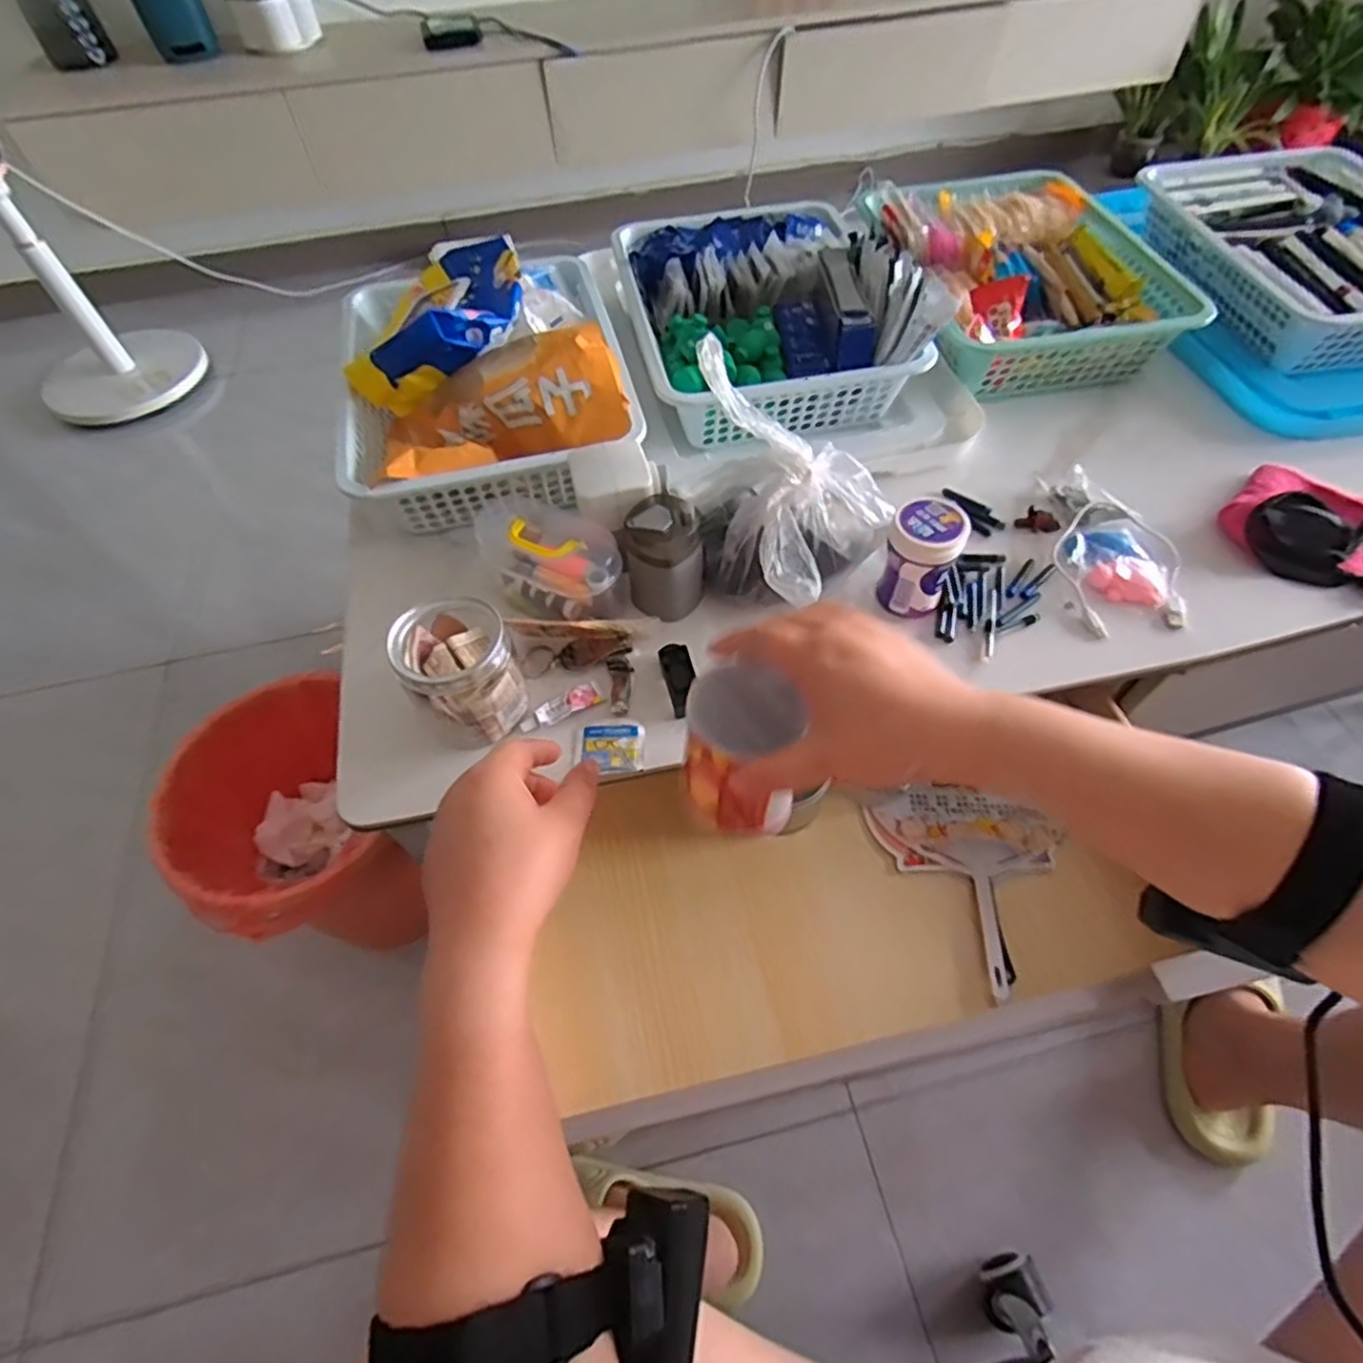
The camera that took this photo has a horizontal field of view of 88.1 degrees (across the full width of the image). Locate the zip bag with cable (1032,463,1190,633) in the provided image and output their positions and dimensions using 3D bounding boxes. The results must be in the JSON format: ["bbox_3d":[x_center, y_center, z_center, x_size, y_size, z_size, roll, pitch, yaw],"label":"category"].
[{"bbox_3d":[0.350,-0.111,0.581,0.094,0.030,0.160,-8,56,-3],"label":"zip bag with cable"}]

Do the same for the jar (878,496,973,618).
[{"bbox_3d":[0.180,-0.090,0.534,0.054,0.083,0.049,19,59,15],"label":"jar"}]

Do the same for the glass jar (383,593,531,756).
[{"bbox_3d":[-0.152,-0.007,0.494,0.073,0.085,0.080,-1,56,2],"label":"glass jar"}]

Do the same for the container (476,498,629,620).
[{"bbox_3d":[-0.098,-0.091,0.557,0.108,0.075,0.063,23,60,17],"label":"container"}]

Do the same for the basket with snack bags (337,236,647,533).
[{"bbox_3d":[-0.185,-0.297,0.652,0.249,0.114,0.337,-14,56,-7],"label":"basket with snack bags"}]

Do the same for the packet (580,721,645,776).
[{"bbox_3d":[-0.048,0.047,0.500,0.044,0.004,0.042,-9,56,-3],"label":"packet"}]

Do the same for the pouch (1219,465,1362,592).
[{"bbox_3d":[0.529,-0.124,0.578,0.140,0.032,0.113,31,62,21],"label":"pouch"}]

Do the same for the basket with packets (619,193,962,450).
[{"bbox_3d":[0.084,-0.388,0.708,0.269,0.104,0.331,-10,56,-4],"label":"basket with packets"}]

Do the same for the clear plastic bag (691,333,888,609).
[{"bbox_3d":[0.075,-0.151,0.525,0.157,0.132,0.134,37,65,24],"label":"clear plastic bag"}]

